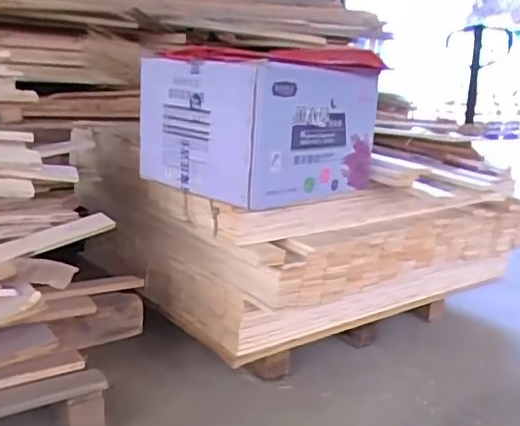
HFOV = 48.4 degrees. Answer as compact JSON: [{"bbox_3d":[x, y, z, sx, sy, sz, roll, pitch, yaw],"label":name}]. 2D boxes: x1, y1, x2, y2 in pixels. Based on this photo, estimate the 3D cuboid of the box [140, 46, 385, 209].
[{"bbox_3d":[0.018,-0.220,1.362,0.344,0.314,0.477,14,17,38],"label":"box"}]

